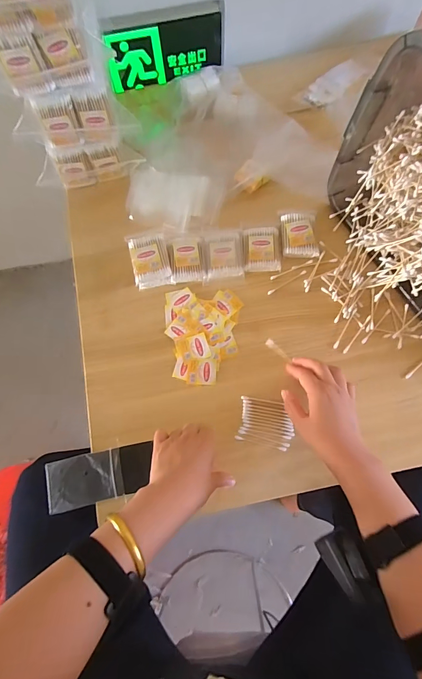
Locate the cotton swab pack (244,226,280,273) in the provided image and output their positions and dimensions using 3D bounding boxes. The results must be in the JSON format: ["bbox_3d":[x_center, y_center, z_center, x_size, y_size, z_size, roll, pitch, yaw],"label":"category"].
[{"bbox_3d":[0.081,-0.144,0.547,0.056,0.009,0.077,-1,76,2],"label":"cotton swab pack"}]

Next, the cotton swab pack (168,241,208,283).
[{"bbox_3d":[-0.037,-0.126,0.549,0.056,0.012,0.069,-6,75,0],"label":"cotton swab pack"}]

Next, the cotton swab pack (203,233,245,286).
[{"bbox_3d":[0.019,-0.131,0.551,0.064,0.010,0.085,-4,75,1],"label":"cotton swab pack"}]

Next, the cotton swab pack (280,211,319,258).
[{"bbox_3d":[0.144,-0.171,0.554,0.056,0.007,0.080,0,76,2],"label":"cotton swab pack"}]

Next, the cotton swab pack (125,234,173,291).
[{"bbox_3d":[-0.096,-0.125,0.544,0.058,0.028,0.082,-12,75,-1],"label":"cotton swab pack"}]

